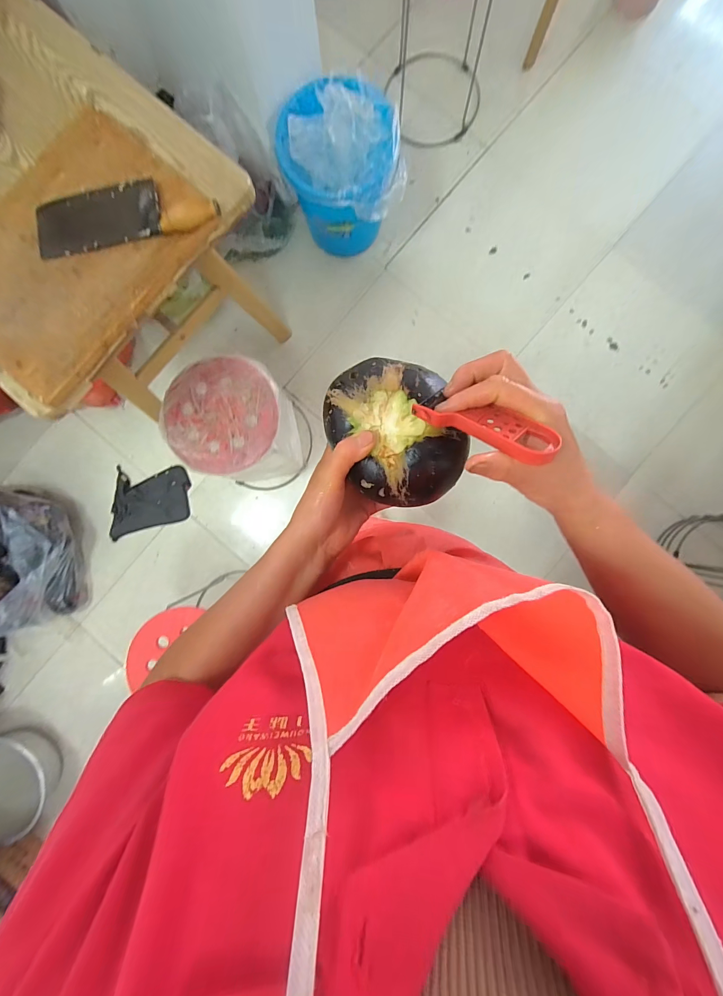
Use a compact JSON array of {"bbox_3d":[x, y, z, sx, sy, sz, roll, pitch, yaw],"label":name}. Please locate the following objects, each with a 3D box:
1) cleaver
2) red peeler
[{"bbox_3d":[-0.418,-0.503,0.637,0.330,0.025,0.096,-10,86,3],"label":"cleaver"},{"bbox_3d":[0.087,-0.052,0.262,0.097,0.015,0.036,25,57,20],"label":"red peeler"}]

